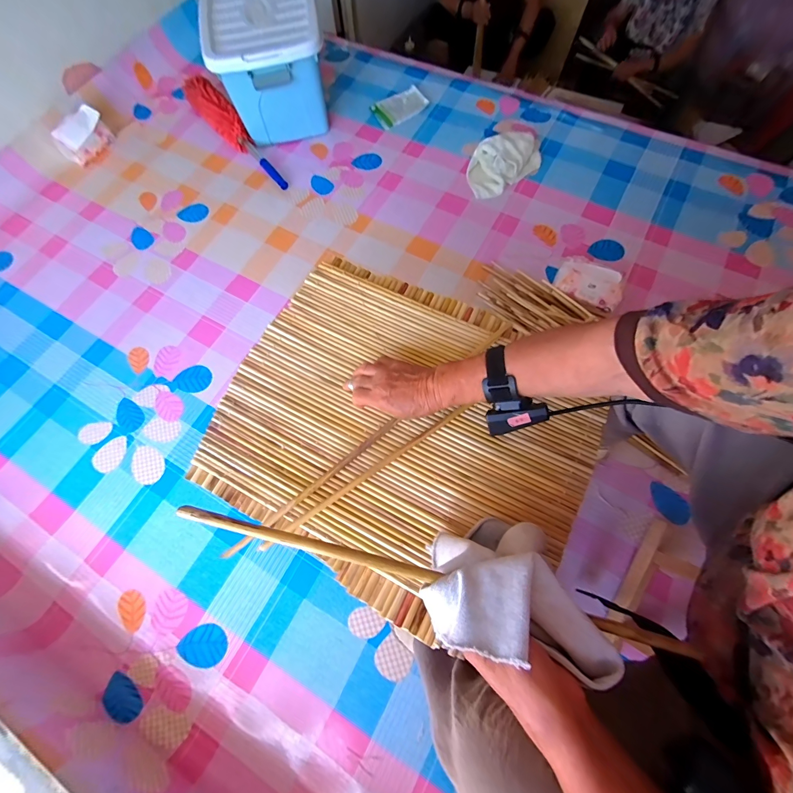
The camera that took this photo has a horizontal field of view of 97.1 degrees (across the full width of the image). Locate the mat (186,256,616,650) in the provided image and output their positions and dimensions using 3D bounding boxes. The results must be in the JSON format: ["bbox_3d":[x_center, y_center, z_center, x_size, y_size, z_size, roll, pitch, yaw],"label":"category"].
[{"bbox_3d":[0.006,0.035,0.495,0.495,0.019,0.425,26,72,11],"label":"mat"}]

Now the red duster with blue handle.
[{"bbox_3d":[-0.505,-0.823,1.072,0.080,0.074,0.522,-39,75,-10],"label":"red duster with blue handle"}]

